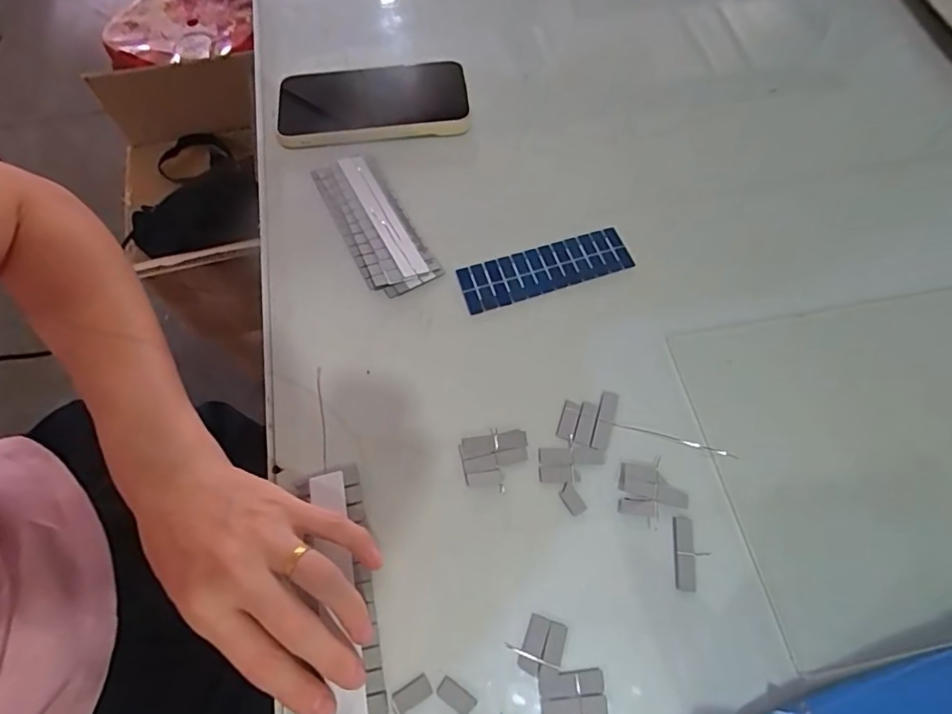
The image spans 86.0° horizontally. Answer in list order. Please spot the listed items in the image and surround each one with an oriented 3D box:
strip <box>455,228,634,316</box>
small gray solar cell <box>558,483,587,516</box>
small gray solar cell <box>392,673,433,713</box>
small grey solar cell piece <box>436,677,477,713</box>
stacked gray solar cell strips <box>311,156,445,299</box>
[{"bbox_3d":[0.051,-0.065,0.369,0.124,0.004,0.037,-18,66,-8],"label":"strip"},{"bbox_3d":[0.056,0.083,0.298,0.009,0.004,0.018,-31,68,-14],"label":"small gray solar cell"},{"bbox_3d":[-0.032,0.171,0.258,0.019,0.004,0.011,-27,67,-12],"label":"small gray solar cell"},{"bbox_3d":[-0.010,0.172,0.258,0.020,0.004,0.010,31,68,14],"label":"small grey solar cell piece"},{"bbox_3d":[-0.077,-0.101,0.382,0.049,0.012,0.129,-28,67,-13],"label":"stacked gray solar cell strips"}]

